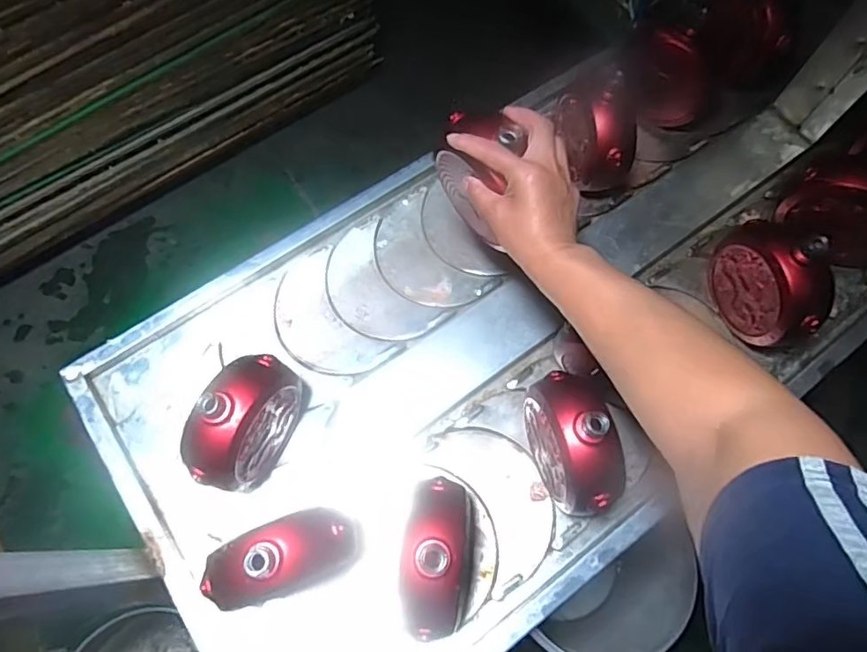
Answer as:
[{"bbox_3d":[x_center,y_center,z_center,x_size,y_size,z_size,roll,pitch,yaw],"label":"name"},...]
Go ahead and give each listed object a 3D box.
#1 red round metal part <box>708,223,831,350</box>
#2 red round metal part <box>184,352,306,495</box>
[{"bbox_3d":[0.387,-0.049,0.630,0.062,0.145,0.140,-19,69,-6],"label":"red round metal part"},{"bbox_3d":[-0.197,0.101,0.574,0.055,0.150,0.133,24,70,11],"label":"red round metal part"}]

